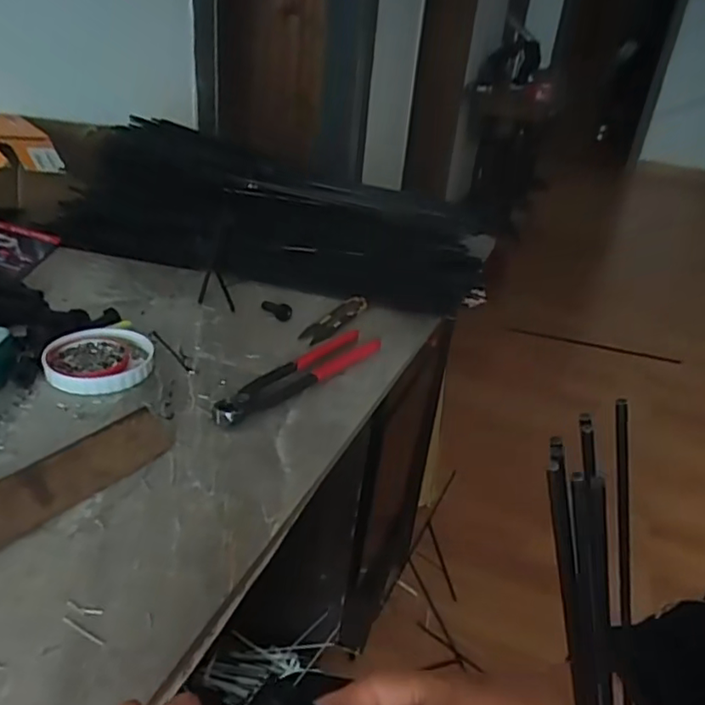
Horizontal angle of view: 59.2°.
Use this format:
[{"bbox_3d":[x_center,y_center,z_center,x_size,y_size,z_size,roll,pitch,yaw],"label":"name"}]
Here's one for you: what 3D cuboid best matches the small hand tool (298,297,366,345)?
[{"bbox_3d":[-0.020,-0.037,0.662,0.028,0.008,0.115,19,32,23],"label":"small hand tool"}]

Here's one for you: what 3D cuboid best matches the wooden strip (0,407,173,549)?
[{"bbox_3d":[-0.193,0.087,0.389,0.006,0.035,0.178,-24,5,42],"label":"wooden strip"}]

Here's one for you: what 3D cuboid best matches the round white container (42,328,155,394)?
[{"bbox_3d":[-0.220,0.006,0.543,0.086,0.014,0.089,-3,30,-16],"label":"round white container"}]

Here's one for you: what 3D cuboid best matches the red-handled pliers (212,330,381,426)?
[{"bbox_3d":[-0.045,0.017,0.555,0.044,0.015,0.202,23,34,29],"label":"red-handled pliers"}]

